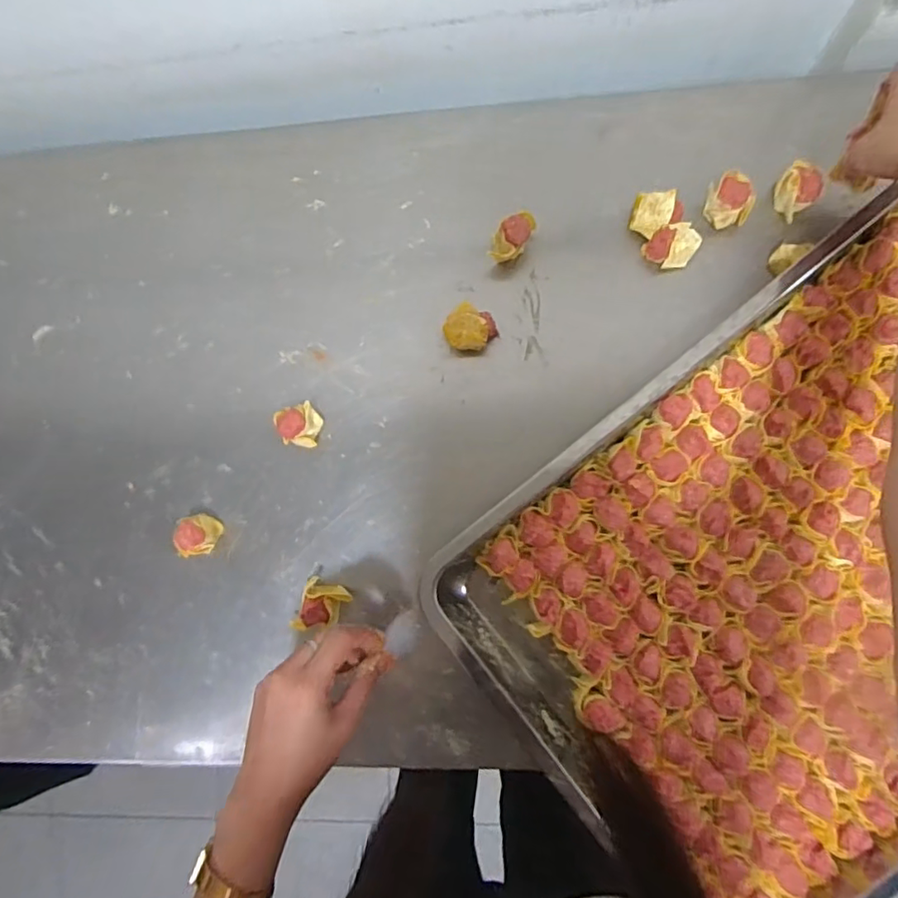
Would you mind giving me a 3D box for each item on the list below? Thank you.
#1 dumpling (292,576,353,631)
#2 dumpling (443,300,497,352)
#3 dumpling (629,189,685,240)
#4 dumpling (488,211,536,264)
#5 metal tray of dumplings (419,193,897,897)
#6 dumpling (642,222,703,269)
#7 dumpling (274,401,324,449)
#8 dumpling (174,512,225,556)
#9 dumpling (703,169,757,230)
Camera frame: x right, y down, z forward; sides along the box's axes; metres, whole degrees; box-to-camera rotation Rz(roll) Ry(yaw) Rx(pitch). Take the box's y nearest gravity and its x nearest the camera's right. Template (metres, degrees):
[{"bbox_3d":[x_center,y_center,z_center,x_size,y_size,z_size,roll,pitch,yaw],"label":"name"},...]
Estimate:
[{"bbox_3d":[-0.112,0.141,0.510,0.043,0.037,0.047,16,87,7],"label":"dumpling"},{"bbox_3d":[0.019,-0.108,0.522,0.042,0.027,0.041,0,87,6],"label":"dumpling"},{"bbox_3d":[0.184,-0.206,0.512,0.041,0.030,0.036,12,88,6],"label":"dumpling"},{"bbox_3d":[0.057,-0.190,0.520,0.029,0.040,0.047,27,90,6],"label":"dumpling"},{"bbox_3d":[0.301,0.086,0.458,0.559,0.054,0.380,-36,84,3],"label":"metal tray of dumplings"},{"bbox_3d":[0.197,-0.179,0.509,0.039,0.025,0.034,37,91,6],"label":"dumpling"},{"bbox_3d":[-0.134,-0.019,0.523,0.032,0.033,0.036,-17,85,4],"label":"dumpling"},{"bbox_3d":[-0.227,0.078,0.527,0.031,0.036,0.035,-8,86,5],"label":"dumpling"},{"bbox_3d":[0.246,-0.216,0.502,0.033,0.038,0.037,-8,86,5],"label":"dumpling"}]

